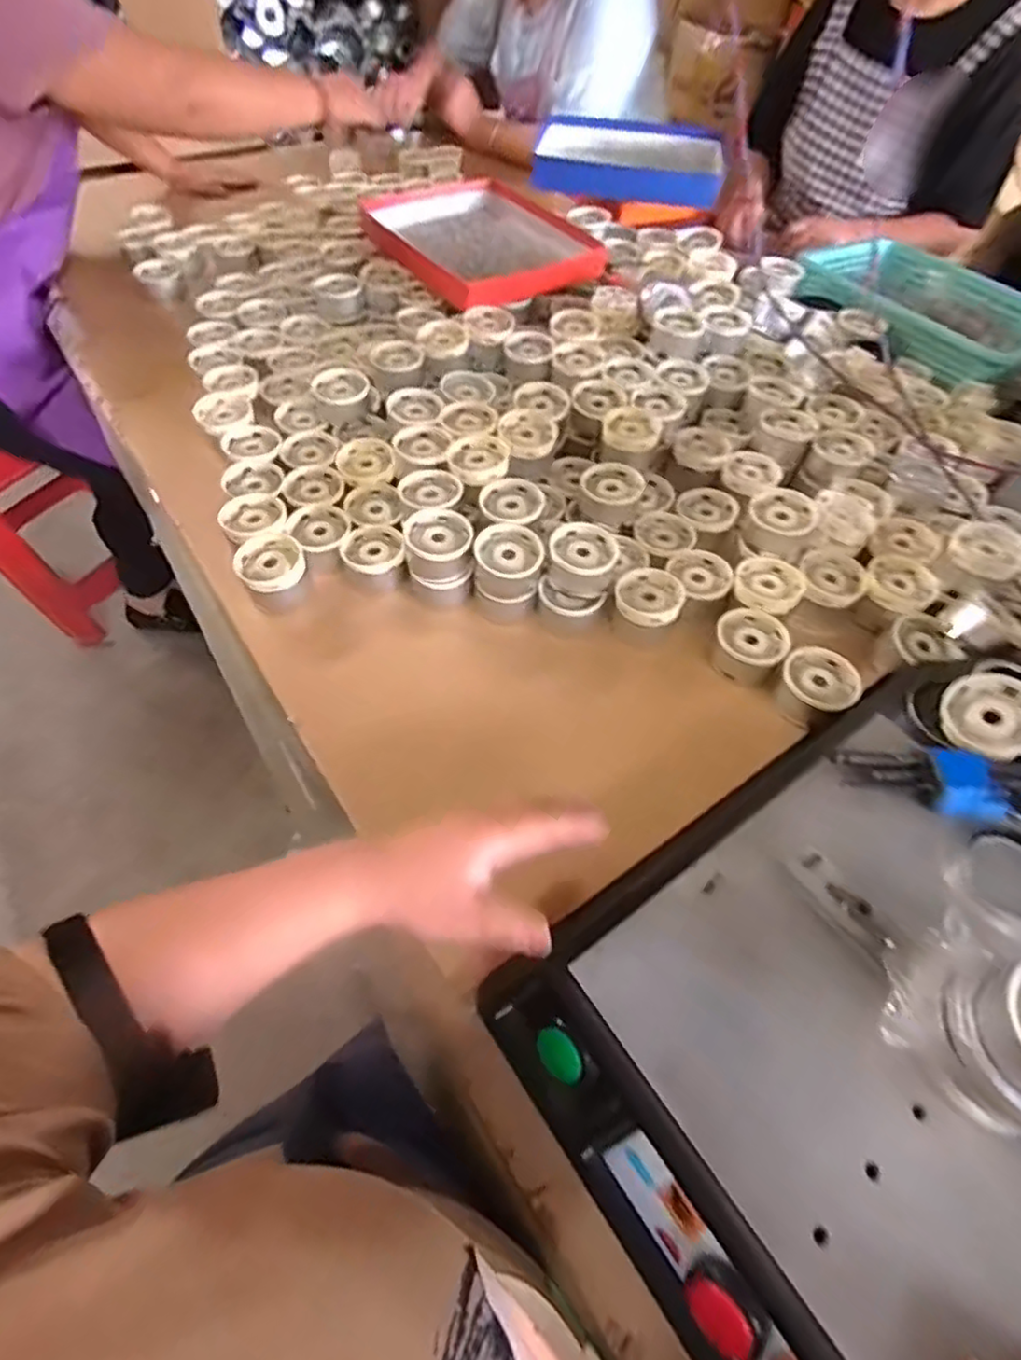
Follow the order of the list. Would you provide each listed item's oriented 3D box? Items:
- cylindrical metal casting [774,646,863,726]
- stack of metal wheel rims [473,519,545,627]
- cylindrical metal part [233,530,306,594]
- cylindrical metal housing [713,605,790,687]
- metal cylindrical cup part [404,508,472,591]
[{"bbox_3d":[0.294,0.006,0.593,0.069,0.041,0.067,1,54,-1],"label":"cylindrical metal casting"},{"bbox_3d":[-0.003,-0.112,0.647,0.070,0.070,0.077,4,54,1],"label":"stack of metal wheel rims"},{"bbox_3d":[-0.248,-0.121,0.639,0.066,0.019,0.077,-29,60,-20],"label":"cylindrical metal part"},{"bbox_3d":[0.238,-0.036,0.616,0.068,0.035,0.068,1,54,-1],"label":"cylindrical metal housing"},{"bbox_3d":[-0.075,-0.136,0.641,0.070,0.044,0.073,-4,55,-5],"label":"metal cylindrical cup part"}]

